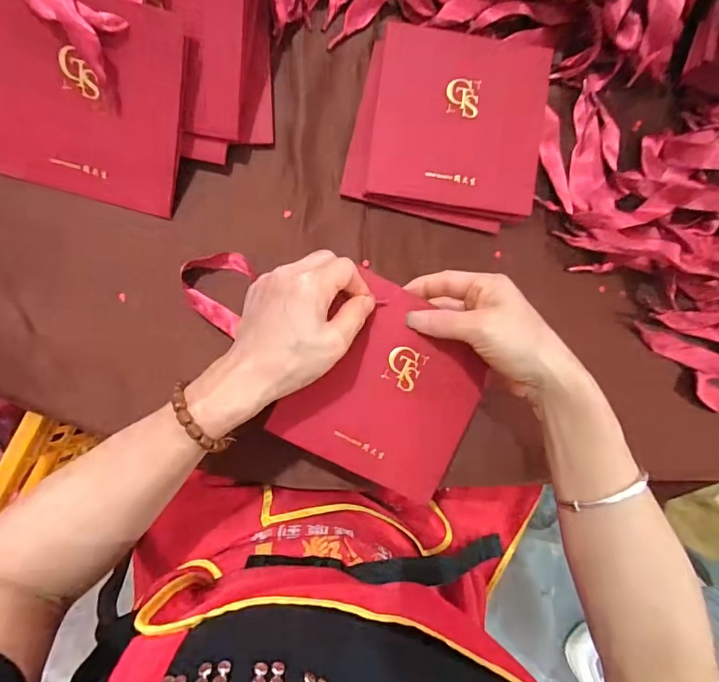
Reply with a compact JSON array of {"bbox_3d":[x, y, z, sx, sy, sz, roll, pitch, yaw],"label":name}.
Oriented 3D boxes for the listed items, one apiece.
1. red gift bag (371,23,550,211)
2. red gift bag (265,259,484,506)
[{"bbox_3d":[0.083,-0.184,0.369,0.137,0.014,0.143,7,92,-3],"label":"red gift bag"},{"bbox_3d":[0.026,0.036,0.335,0.132,0.019,0.133,28,86,-4],"label":"red gift bag"}]

